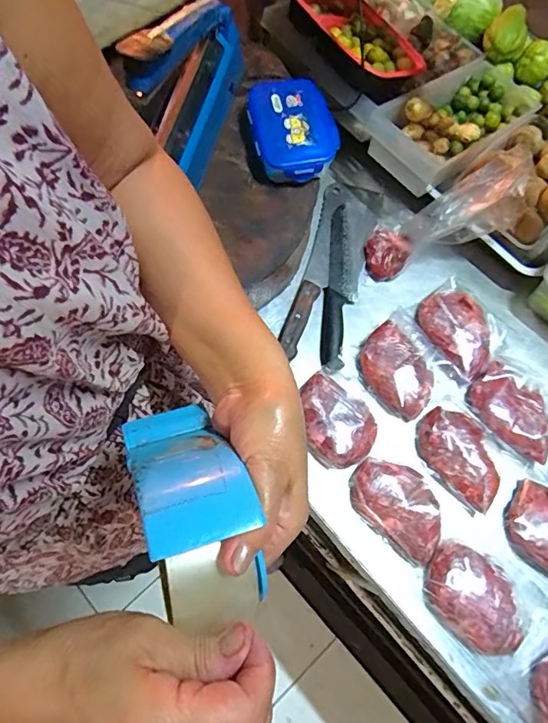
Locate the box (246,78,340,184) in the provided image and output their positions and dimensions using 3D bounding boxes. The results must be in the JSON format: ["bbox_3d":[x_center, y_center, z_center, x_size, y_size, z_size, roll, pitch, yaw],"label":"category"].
[{"bbox_3d":[0.027,-0.327,0.667,0.118,0.046,0.156,-15,73,-6],"label":"box"}]

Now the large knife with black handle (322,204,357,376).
[{"bbox_3d":[0.100,-0.115,0.719,0.045,0.015,0.283,4,72,0],"label":"large knife with black handle"}]

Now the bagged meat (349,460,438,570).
[{"bbox_3d":[0.160,0.185,0.616,0.131,0.031,0.084,42,76,11],"label":"bagged meat"}]

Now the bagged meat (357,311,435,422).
[{"bbox_3d":[0.178,0.009,0.674,0.107,0.037,0.127,-36,76,-12],"label":"bagged meat"}]

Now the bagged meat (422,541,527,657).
[{"bbox_3d":[0.243,0.288,0.582,0.122,0.032,0.094,39,76,10],"label":"bagged meat"}]

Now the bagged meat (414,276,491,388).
[{"bbox_3d":[0.265,-0.047,0.690,0.106,0.022,0.135,-33,76,-11],"label":"bagged meat"}]

